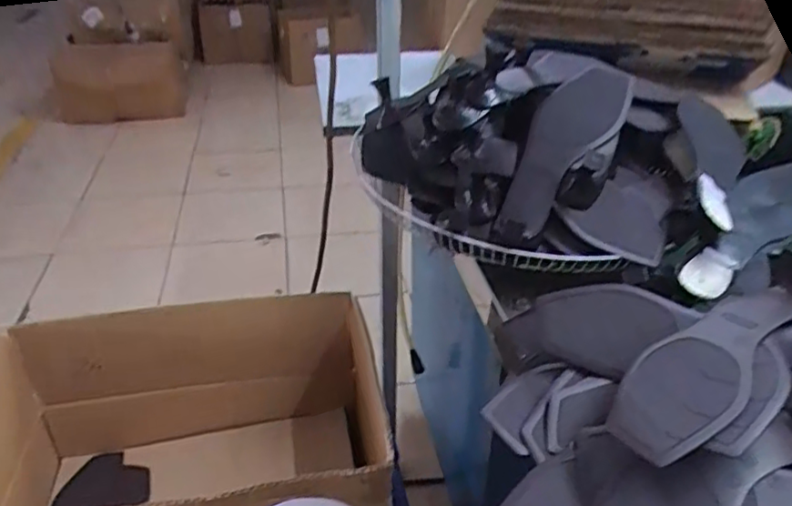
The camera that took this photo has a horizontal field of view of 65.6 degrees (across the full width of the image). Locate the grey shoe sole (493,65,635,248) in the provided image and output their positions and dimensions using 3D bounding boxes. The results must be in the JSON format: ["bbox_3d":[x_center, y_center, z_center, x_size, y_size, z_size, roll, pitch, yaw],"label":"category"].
[{"bbox_3d":[0.163,-0.102,0.619,0.074,0.042,0.224,29,81,31],"label":"grey shoe sole"}]

